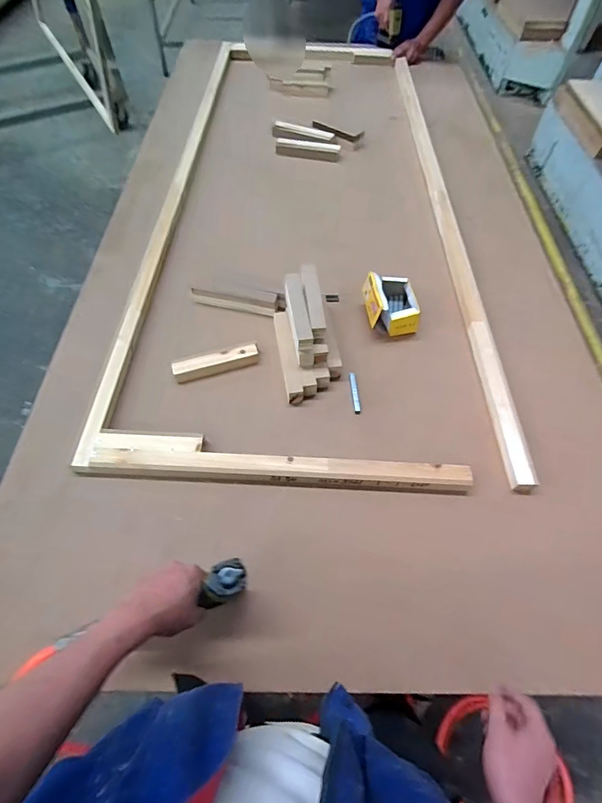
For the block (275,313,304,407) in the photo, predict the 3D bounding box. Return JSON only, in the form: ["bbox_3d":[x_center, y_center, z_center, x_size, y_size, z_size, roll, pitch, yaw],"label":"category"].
[{"bbox_3d":[-0.026,-0.103,0.920,0.036,0.044,0.239,-7,58,-6],"label":"block"}]

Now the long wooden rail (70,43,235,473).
[{"bbox_3d":[-0.375,-0.625,1.222,0.064,0.043,1.746,4,60,0],"label":"long wooden rail"}]

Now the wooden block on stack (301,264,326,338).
[{"bbox_3d":[0.027,-0.225,0.882,0.034,0.017,0.209,-5,58,-5],"label":"wooden block on stack"}]

